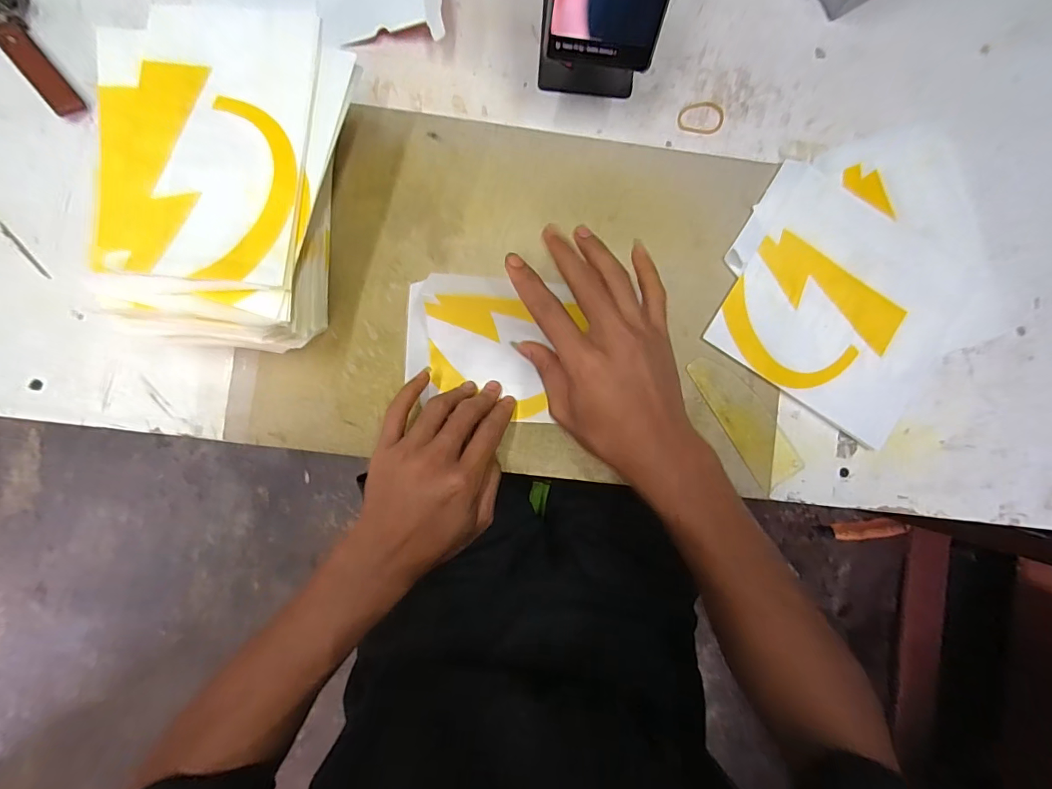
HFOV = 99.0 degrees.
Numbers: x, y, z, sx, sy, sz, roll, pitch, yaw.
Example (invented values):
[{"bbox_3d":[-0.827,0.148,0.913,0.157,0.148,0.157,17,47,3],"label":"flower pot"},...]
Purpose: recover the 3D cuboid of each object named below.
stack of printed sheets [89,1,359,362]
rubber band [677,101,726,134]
[{"bbox_3d":[-0.204,-0.139,0.314,0.149,0.082,0.204,15,87,-4],"label":"stack of printed sheets"},{"bbox_3d":[0.146,-0.230,0.373,0.039,0.004,0.027,-3,88,-4],"label":"rubber band"}]

